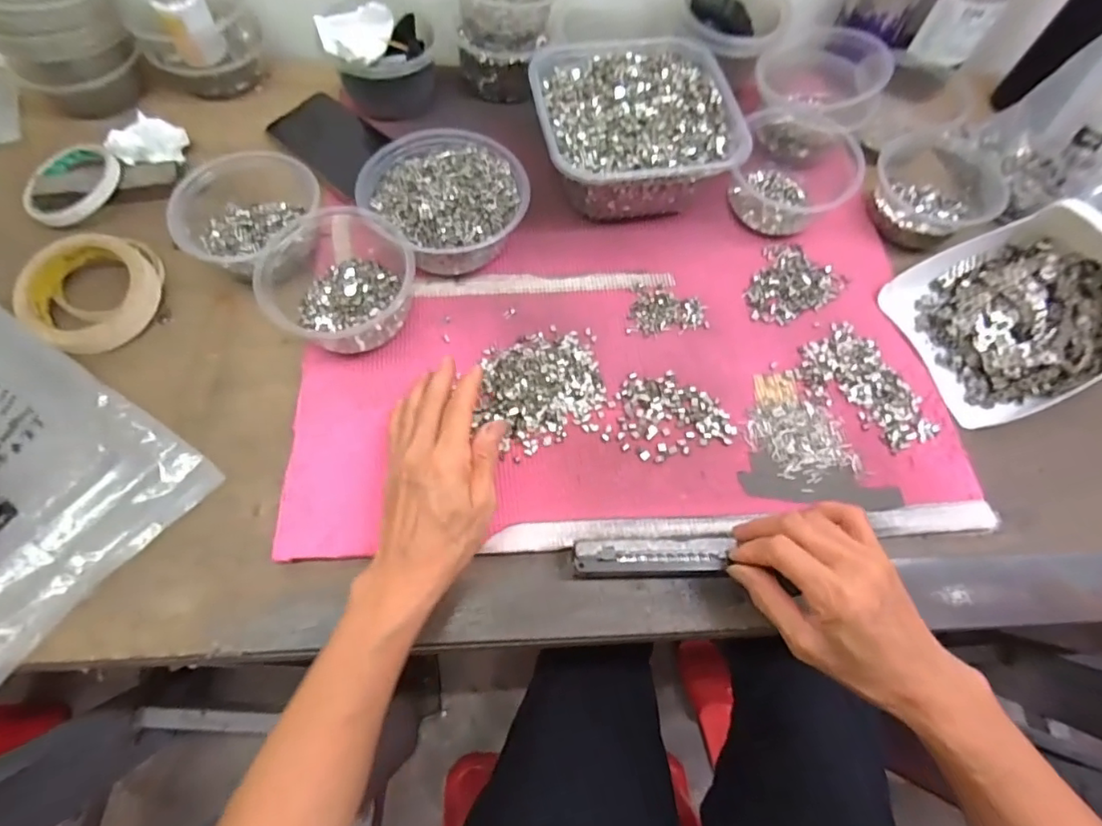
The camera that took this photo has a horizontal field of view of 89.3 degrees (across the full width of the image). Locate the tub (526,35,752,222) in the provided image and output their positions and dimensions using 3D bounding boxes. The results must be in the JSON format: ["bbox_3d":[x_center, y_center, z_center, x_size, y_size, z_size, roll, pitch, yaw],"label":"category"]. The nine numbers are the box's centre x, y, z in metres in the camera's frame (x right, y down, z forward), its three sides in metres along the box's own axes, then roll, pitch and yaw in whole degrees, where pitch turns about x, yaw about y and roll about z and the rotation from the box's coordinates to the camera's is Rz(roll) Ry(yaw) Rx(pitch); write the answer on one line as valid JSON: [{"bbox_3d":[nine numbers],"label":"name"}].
[{"bbox_3d":[0.071,-0.262,0.525,0.171,0.079,0.175,-9,65,-8],"label":"tub"}]

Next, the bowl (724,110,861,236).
[{"bbox_3d":[0.224,-0.233,0.525,0.106,0.065,0.123,14,64,3],"label":"bowl"}]

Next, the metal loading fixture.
[{"bbox_3d":[0.069,0.099,0.387,0.104,0.020,0.029,-1,64,-4],"label":"metal loading fixture"}]

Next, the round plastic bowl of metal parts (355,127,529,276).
[{"bbox_3d":[-0.091,-0.183,0.486,0.129,0.062,0.140,1,64,-3],"label":"round plastic bowl of metal parts"}]

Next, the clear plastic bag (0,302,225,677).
[{"bbox_3d":[-0.415,0.058,0.384,0.251,0.035,0.233,34,67,12],"label":"clear plastic bag"}]

